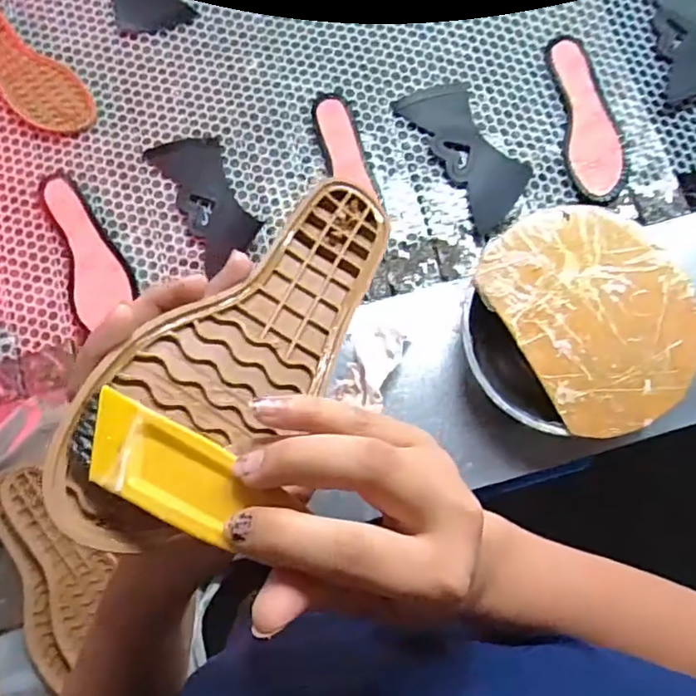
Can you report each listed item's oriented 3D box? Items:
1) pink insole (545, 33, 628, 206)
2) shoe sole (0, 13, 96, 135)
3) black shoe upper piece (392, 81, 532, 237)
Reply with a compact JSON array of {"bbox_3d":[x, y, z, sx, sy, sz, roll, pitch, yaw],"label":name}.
[{"bbox_3d":[0.311,-0.306,0.764,0.079,0.017,0.235,-13,80,-3],"label":"pink insole"},{"bbox_3d":[-0.437,-0.372,0.784,0.238,0.009,0.083,42,82,7],"label":"shoe sole"},{"bbox_3d":[0.157,-0.257,0.756,0.095,0.010,0.211,-31,81,-6],"label":"black shoe upper piece"}]

